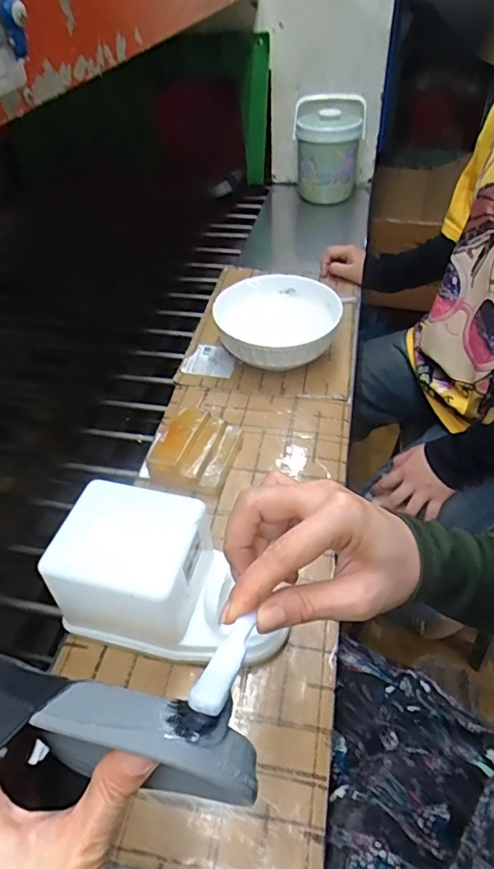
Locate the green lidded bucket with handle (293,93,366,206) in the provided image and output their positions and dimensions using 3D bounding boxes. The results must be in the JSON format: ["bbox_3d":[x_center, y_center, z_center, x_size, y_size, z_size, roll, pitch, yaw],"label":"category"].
[{"bbox_3d":[0.182,-0.639,1.191,0.156,0.191,0.117,5,45,7],"label":"green lidded bucket with handle"}]

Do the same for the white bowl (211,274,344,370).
[{"bbox_3d":[0.045,-0.150,0.751,0.170,0.078,0.175,-1,45,1],"label":"white bowl"}]

